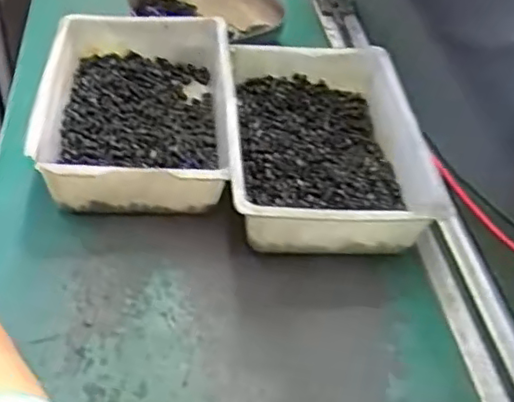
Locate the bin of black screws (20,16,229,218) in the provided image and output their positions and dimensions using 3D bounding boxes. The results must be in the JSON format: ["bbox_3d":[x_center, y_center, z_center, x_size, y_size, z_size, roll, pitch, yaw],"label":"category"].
[{"bbox_3d":[-0.093,-0.069,0.488,0.139,0.061,0.200,1,44,-6],"label":"bin of black screws"}]

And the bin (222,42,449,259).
[{"bbox_3d":[0.048,-0.039,0.472,0.141,0.063,0.206,5,43,-2],"label":"bin"}]

